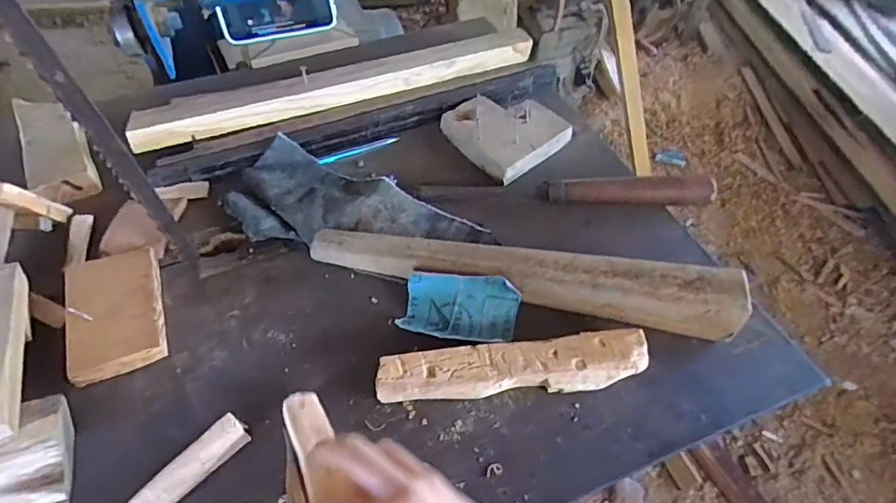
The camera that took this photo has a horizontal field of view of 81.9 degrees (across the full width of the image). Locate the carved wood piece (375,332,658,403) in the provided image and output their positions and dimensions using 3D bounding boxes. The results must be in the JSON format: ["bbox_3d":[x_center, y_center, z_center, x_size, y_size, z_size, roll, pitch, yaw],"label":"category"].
[{"bbox_3d":[0.052,0.090,0.401,0.208,0.015,0.040,-5,50,-2],"label":"carved wood piece"}]

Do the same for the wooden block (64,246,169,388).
[{"bbox_3d":[-0.278,0.049,0.432,0.066,0.022,0.113,-20,52,-15],"label":"wooden block"}]

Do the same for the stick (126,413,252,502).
[{"bbox_3d":[-0.189,0.159,0.345,0.021,0.016,0.117,36,60,27],"label":"stick"}]

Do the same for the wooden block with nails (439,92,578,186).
[{"bbox_3d":[0.067,-0.140,0.585,0.106,0.032,0.119,-30,55,-21],"label":"wooden block with nails"}]

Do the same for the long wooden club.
[{"bbox_3d":[0.057,0.014,0.437,0.350,0.041,0.041,10,51,10],"label":"long wooden club"}]

